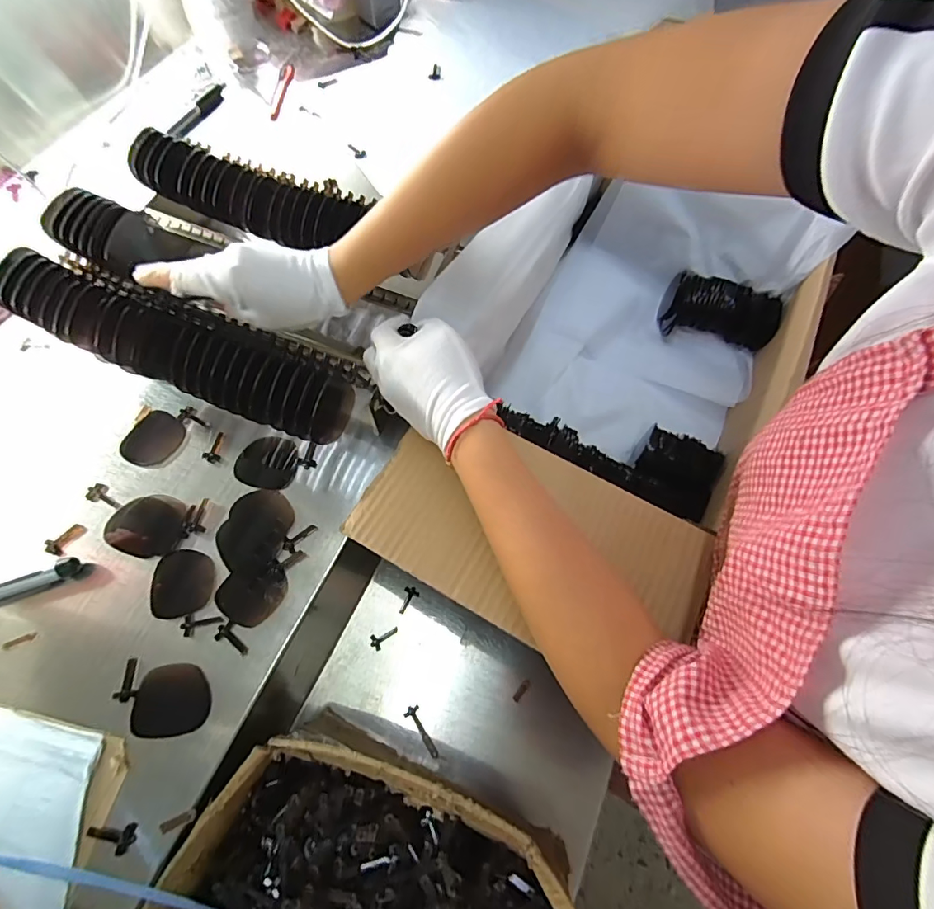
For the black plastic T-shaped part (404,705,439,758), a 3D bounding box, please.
[{"bbox_3d":[-0.042,0.272,0.460,0.016,0.004,0.050,-37,71,-16],"label":"black plastic T-shaped part"}]

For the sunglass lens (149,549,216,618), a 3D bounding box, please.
[{"bbox_3d":[-0.229,0.102,0.378,0.048,0.005,0.051,-9,66,-5],"label":"sunglass lens"}]

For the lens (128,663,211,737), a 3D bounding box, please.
[{"bbox_3d":[-0.219,0.182,0.347,0.053,0.004,0.046,-6,66,-3],"label":"lens"}]

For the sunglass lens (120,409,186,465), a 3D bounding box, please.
[{"bbox_3d":[-0.289,-0.015,0.431,0.046,0.004,0.053,30,69,12],"label":"sunglass lens"}]

